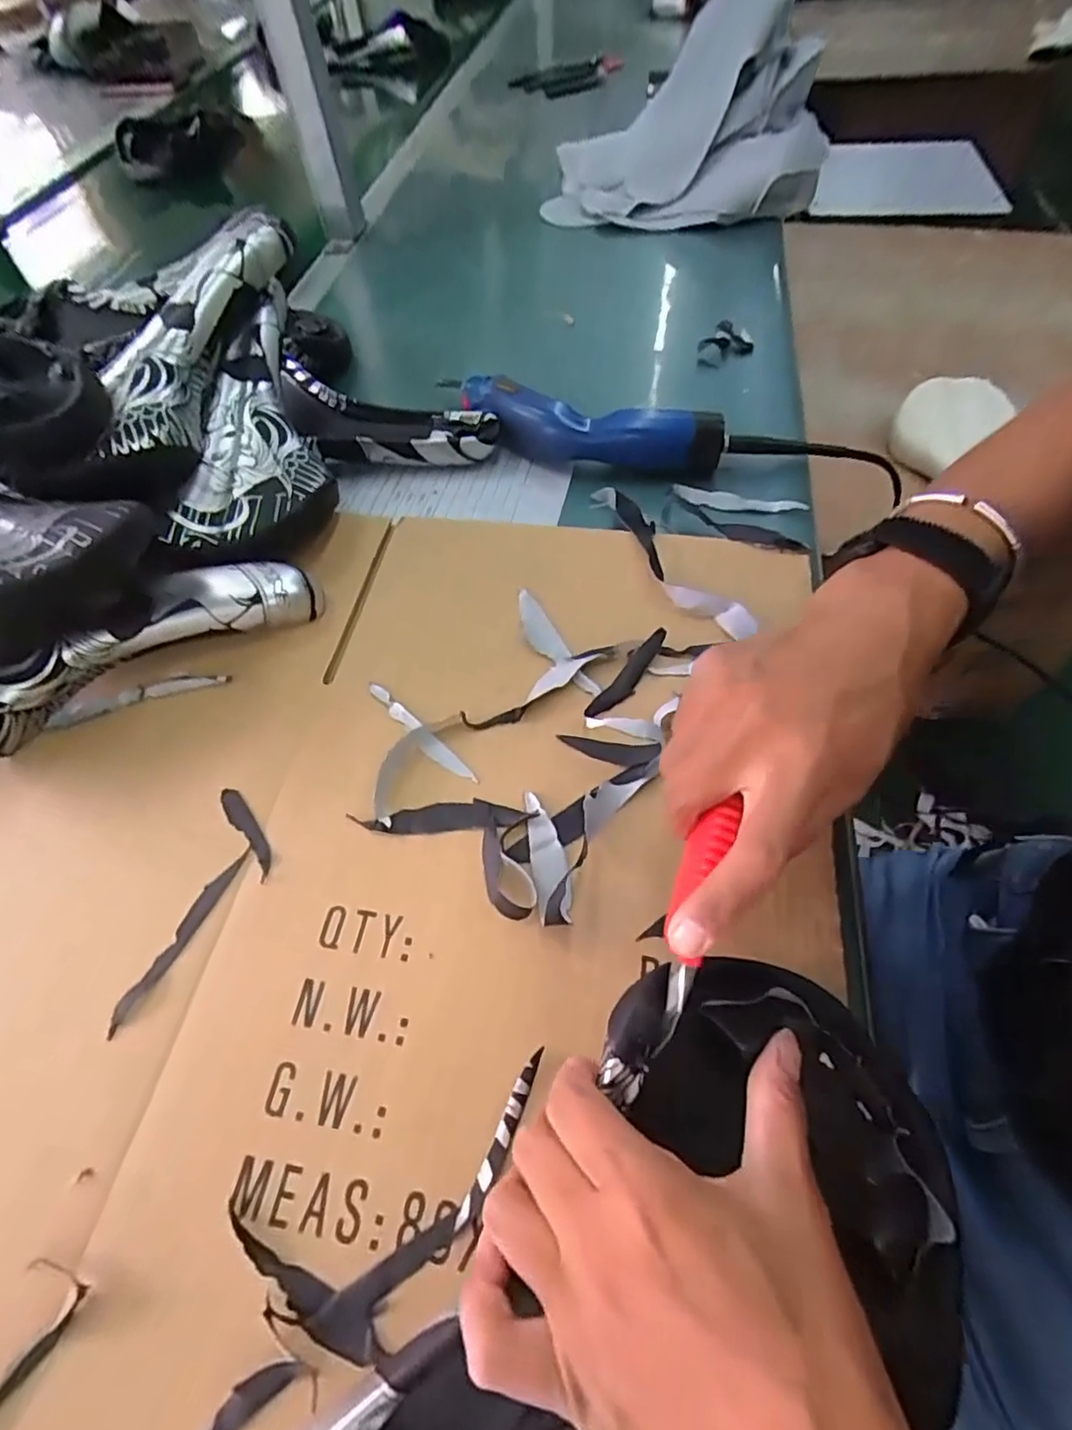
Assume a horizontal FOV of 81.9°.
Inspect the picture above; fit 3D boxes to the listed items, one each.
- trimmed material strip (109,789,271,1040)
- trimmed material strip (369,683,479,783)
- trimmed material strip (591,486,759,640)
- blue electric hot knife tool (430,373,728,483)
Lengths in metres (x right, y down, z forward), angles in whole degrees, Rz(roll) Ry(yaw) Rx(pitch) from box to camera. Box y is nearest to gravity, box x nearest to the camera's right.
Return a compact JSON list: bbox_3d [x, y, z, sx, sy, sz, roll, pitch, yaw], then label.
[{"bbox_3d":[-0.162,0.093,0.307,0.042,0.004,0.119,8,58,8],"label":"trimmed material strip"},{"bbox_3d":[-0.068,0.009,0.352,0.011,0.004,0.092,-41,64,-21],"label":"trimmed material strip"},{"bbox_3d":[0.084,-0.111,0.414,0.035,0.019,0.173,-19,59,-9],"label":"trimmed material strip"},{"bbox_3d":[0.026,-0.237,0.500,0.242,0.047,0.055,20,61,15],"label":"blue electric hot knife tool"}]

